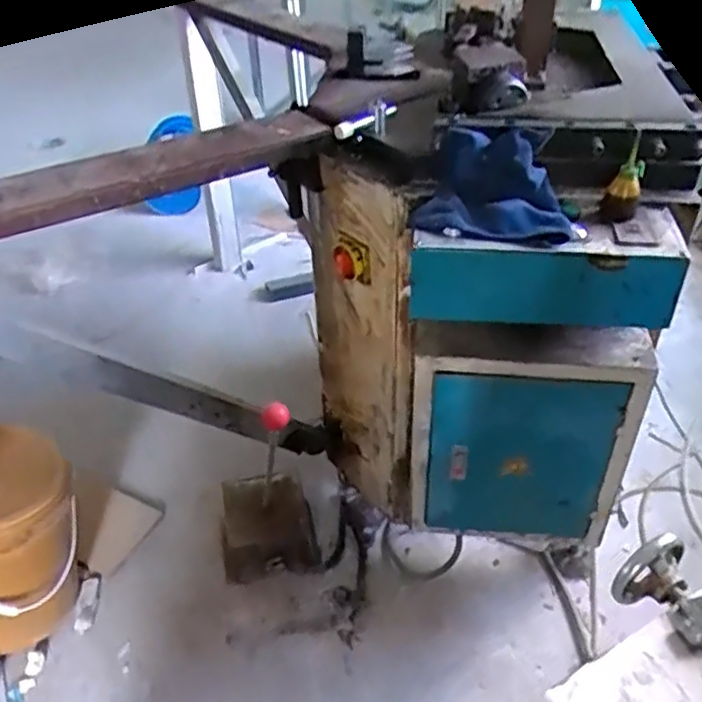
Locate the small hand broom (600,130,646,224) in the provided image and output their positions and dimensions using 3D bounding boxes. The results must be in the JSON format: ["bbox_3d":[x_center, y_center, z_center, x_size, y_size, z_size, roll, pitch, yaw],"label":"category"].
[{"bbox_3d":[0.372,-0.229,0.917,0.047,0.096,0.052,26,47,29],"label":"small hand broom"}]

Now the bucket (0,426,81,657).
[{"bbox_3d":[-0.690,0.390,1.391,0.280,0.385,0.317,-26,46,-27],"label":"bucket"}]

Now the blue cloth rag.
[{"bbox_3d":[0.197,-0.229,0.937,0.208,0.096,0.149,7,40,10],"label":"blue cloth rag"}]

